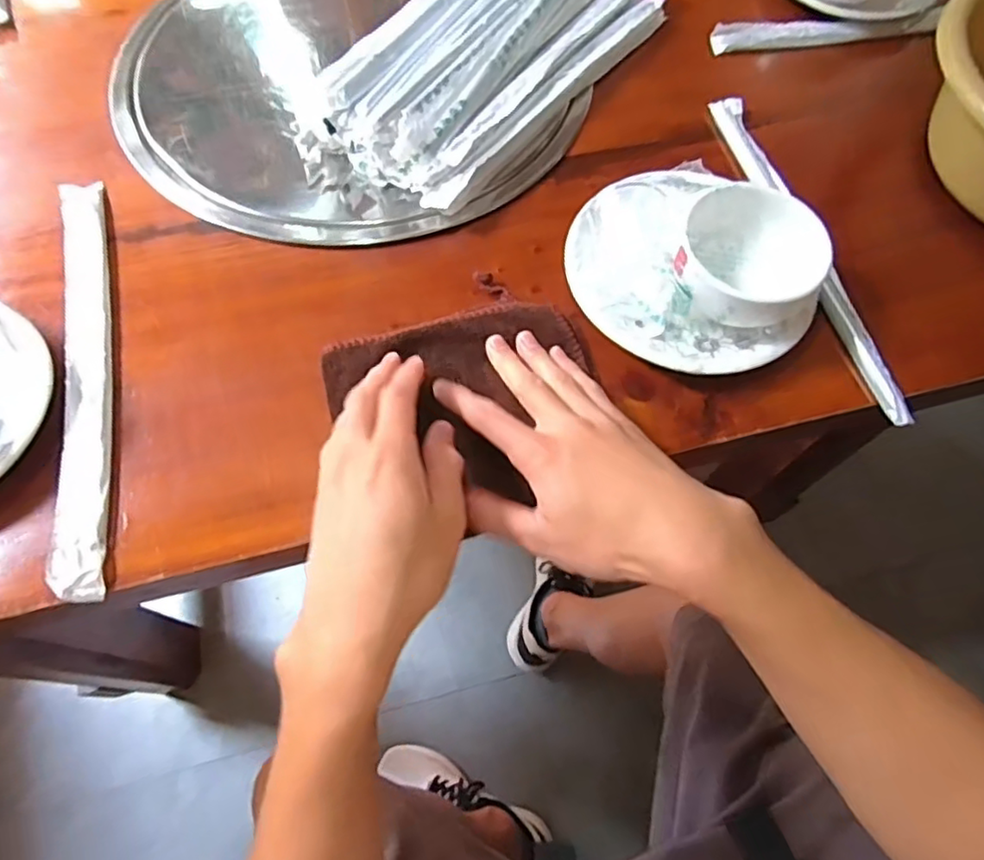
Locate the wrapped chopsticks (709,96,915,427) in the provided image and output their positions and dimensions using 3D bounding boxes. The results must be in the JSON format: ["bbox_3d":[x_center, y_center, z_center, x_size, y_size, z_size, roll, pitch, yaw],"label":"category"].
[{"bbox_3d":[0.221,-0.134,0.447,0.022,0.012,0.292,-12,66,-7],"label":"wrapped chopsticks"}]

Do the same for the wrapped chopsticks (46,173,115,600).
[{"bbox_3d":[-0.255,-0.041,0.388,0.029,0.010,0.292,-12,66,-7],"label":"wrapped chopsticks"}]

